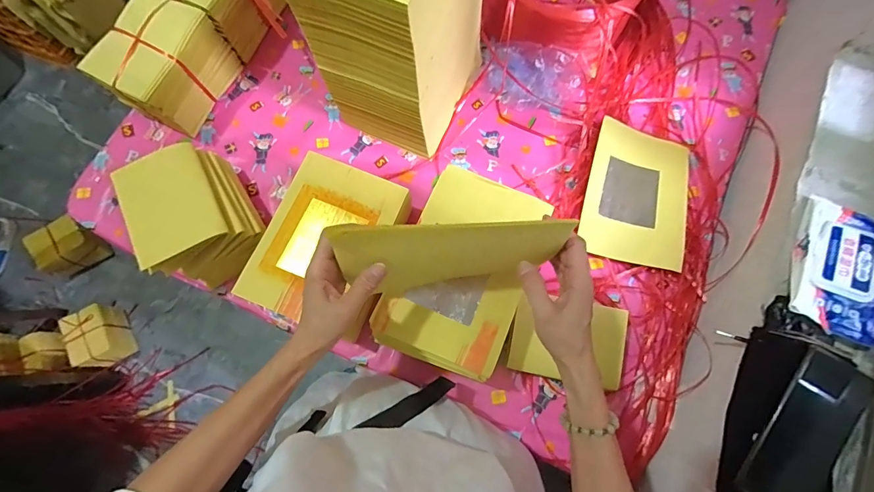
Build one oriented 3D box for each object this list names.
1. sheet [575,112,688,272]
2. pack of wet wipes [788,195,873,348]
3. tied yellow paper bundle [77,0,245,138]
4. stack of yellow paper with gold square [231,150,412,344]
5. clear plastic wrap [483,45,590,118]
[{"bbox_3d":[0.325,-0.084,0.643,0.160,0.018,0.225,16,76,4],"label":"sheet"},{"bbox_3d":[0.487,0.024,0.474,0.091,0.033,0.171,30,77,7],"label":"pack of wet wipes"},{"bbox_3d":[-0.437,-0.290,0.644,0.117,0.124,0.173,26,77,6],"label":"tied yellow paper bundle"},{"bbox_3d":[-0.156,0.004,0.599,0.171,0.098,0.227,21,77,5],"label":"stack of yellow paper with gold square"},{"bbox_3d":[0.170,-0.292,0.690,0.189,0.061,0.093,14,76,3],"label":"clear plastic wrap"}]

